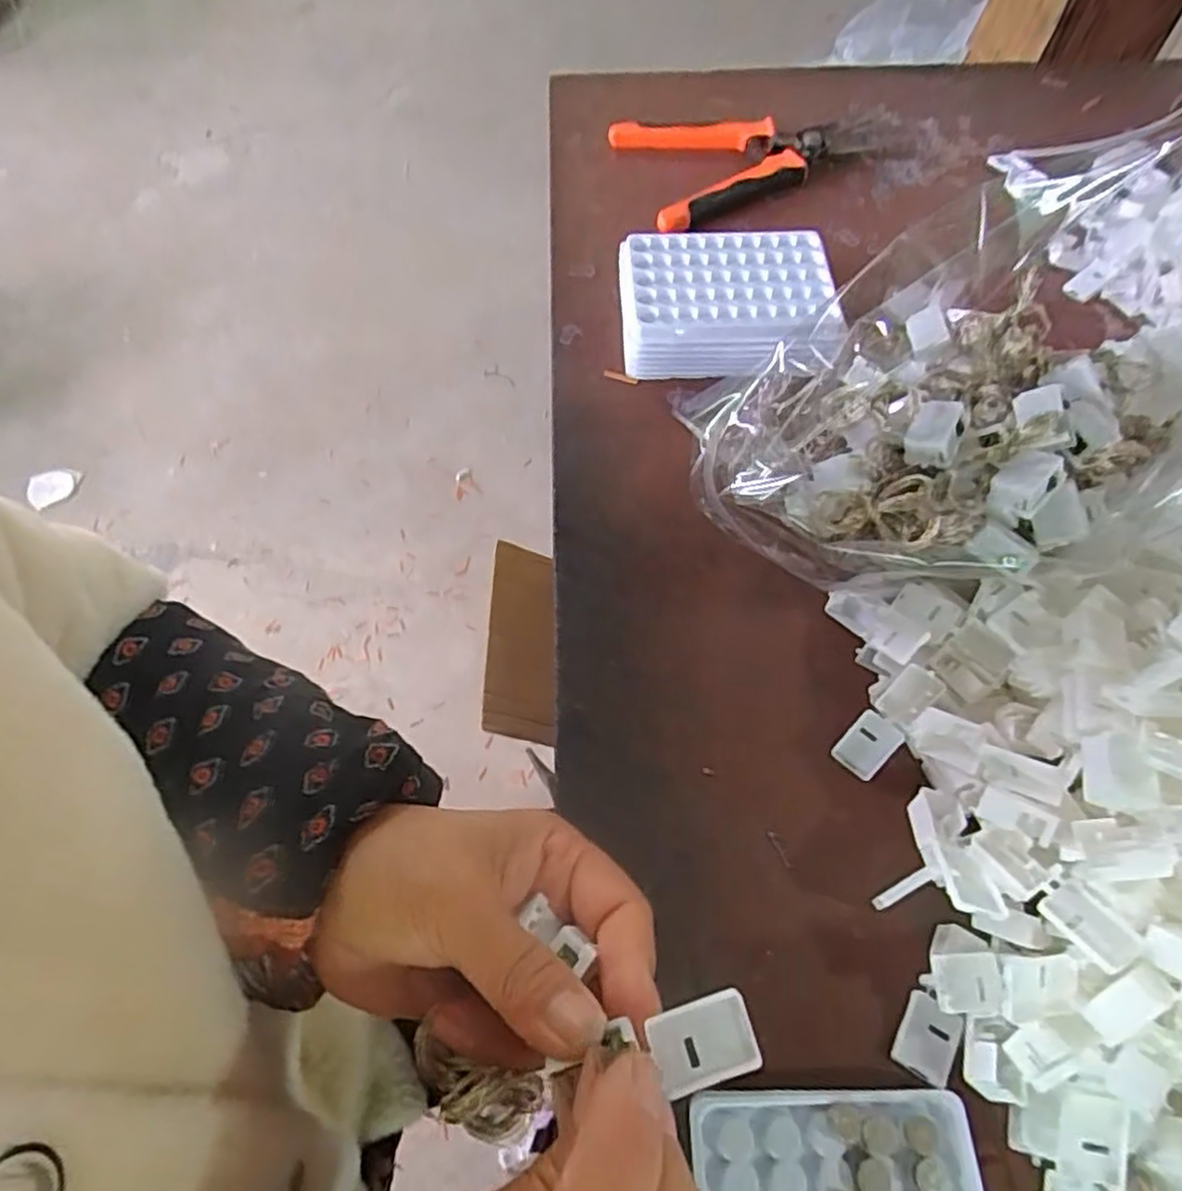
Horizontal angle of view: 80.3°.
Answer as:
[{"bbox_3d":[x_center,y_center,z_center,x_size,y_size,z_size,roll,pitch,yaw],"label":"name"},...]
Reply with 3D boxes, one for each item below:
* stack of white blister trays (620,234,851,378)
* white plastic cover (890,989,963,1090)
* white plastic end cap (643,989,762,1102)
[{"bbox_3d":[0.082,-0.174,0.435,0.130,0.042,0.105,0,60,2],"label":"stack of white blister trays"},{"bbox_3d":[0.126,0.165,0.261,0.020,0.008,0.027,26,64,15],"label":"white plastic cover"},{"bbox_3d":[0.030,0.119,0.186,0.026,0.007,0.021,-17,84,-4],"label":"white plastic end cap"}]

